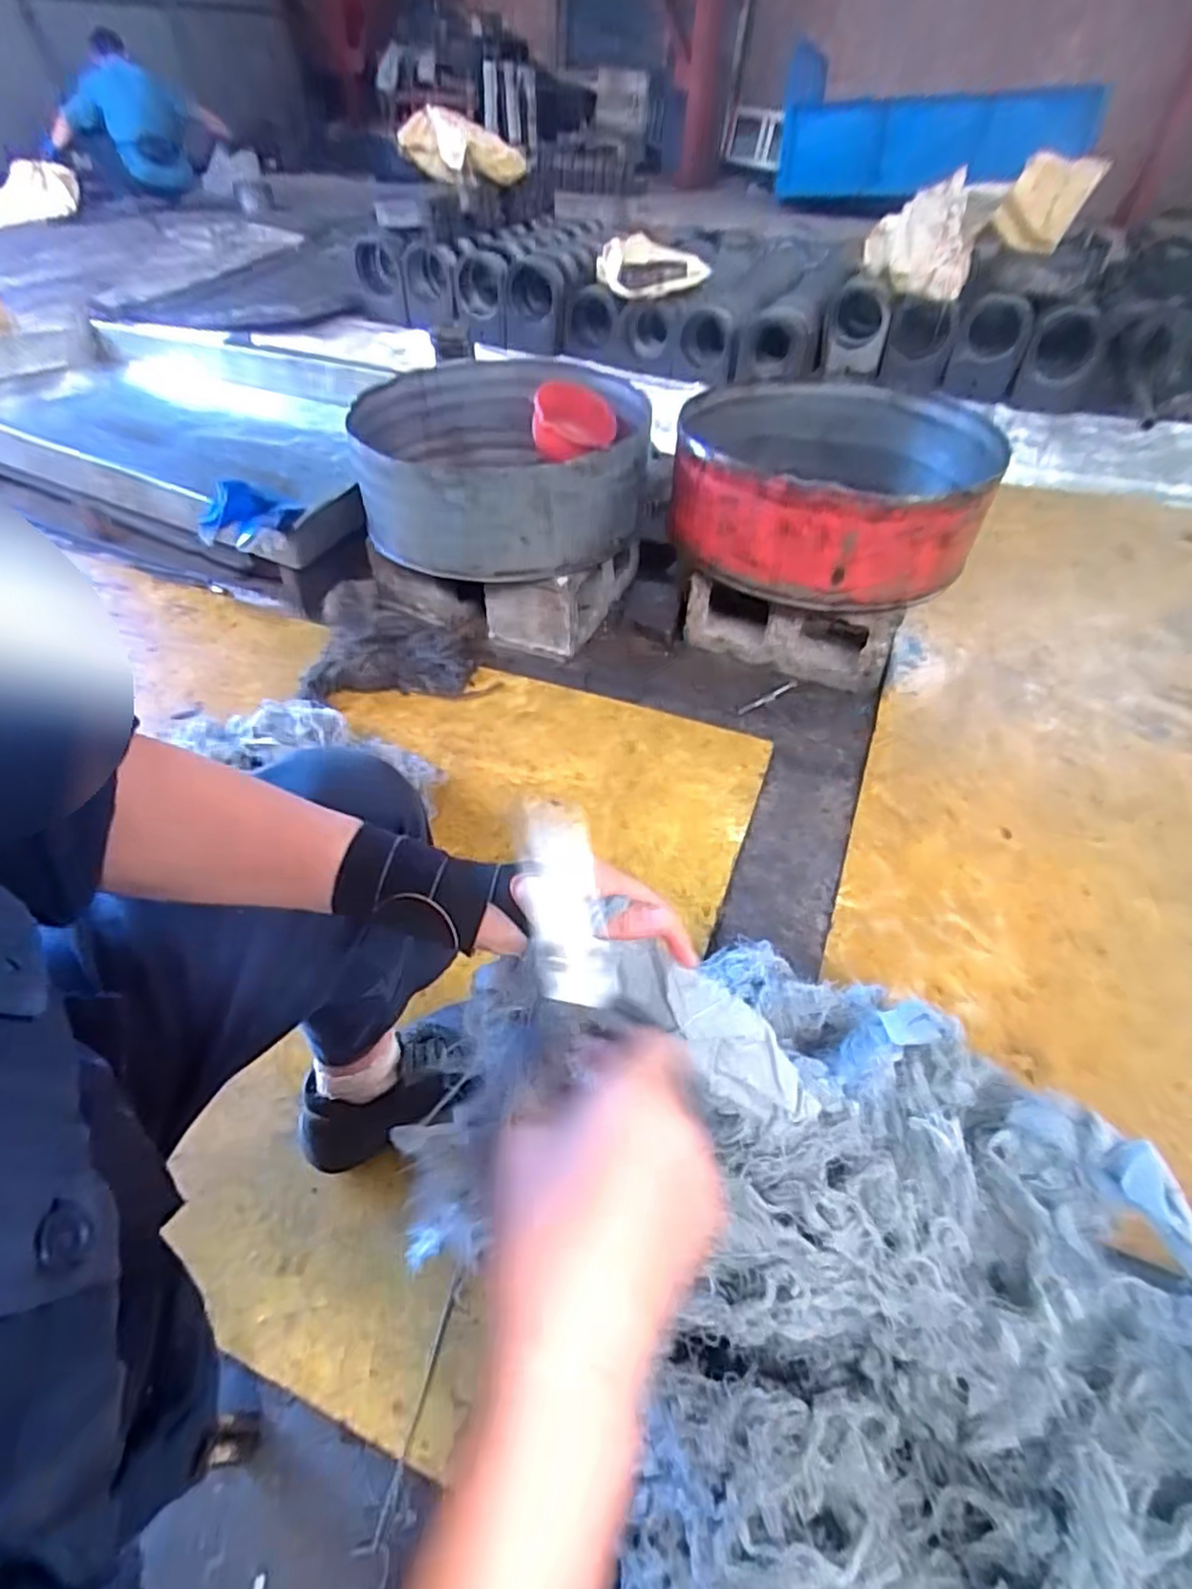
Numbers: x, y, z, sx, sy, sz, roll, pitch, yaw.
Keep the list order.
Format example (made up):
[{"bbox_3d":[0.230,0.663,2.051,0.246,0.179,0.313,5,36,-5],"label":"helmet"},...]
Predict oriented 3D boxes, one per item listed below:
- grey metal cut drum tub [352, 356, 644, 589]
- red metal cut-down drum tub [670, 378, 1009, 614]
[{"bbox_3d":[-0.182,-0.648,1.349,0.542,0.196,0.544,1,47,-1],"label":"grey metal cut drum tub"},{"bbox_3d":[0.404,-0.547,1.223,0.512,0.192,0.466,18,49,15],"label":"red metal cut-down drum tub"}]

